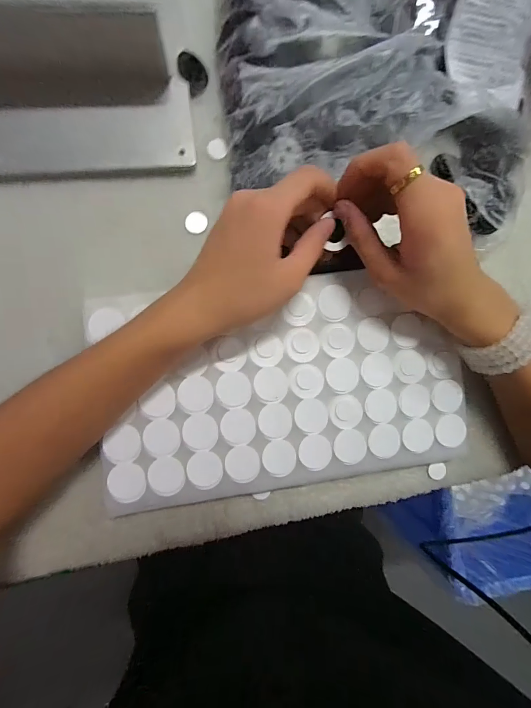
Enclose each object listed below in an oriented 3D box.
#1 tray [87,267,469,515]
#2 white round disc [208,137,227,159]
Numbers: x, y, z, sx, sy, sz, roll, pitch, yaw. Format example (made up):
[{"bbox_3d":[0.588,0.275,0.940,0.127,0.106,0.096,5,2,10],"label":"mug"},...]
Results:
[{"bbox_3d":[0.016,0.025,0.275,0.279,0.023,0.160,-7,92,-6],"label":"tray"},{"bbox_3d":[-0.040,-0.167,0.277,0.016,0.004,0.017,0,91,-6],"label":"white round disc"}]

